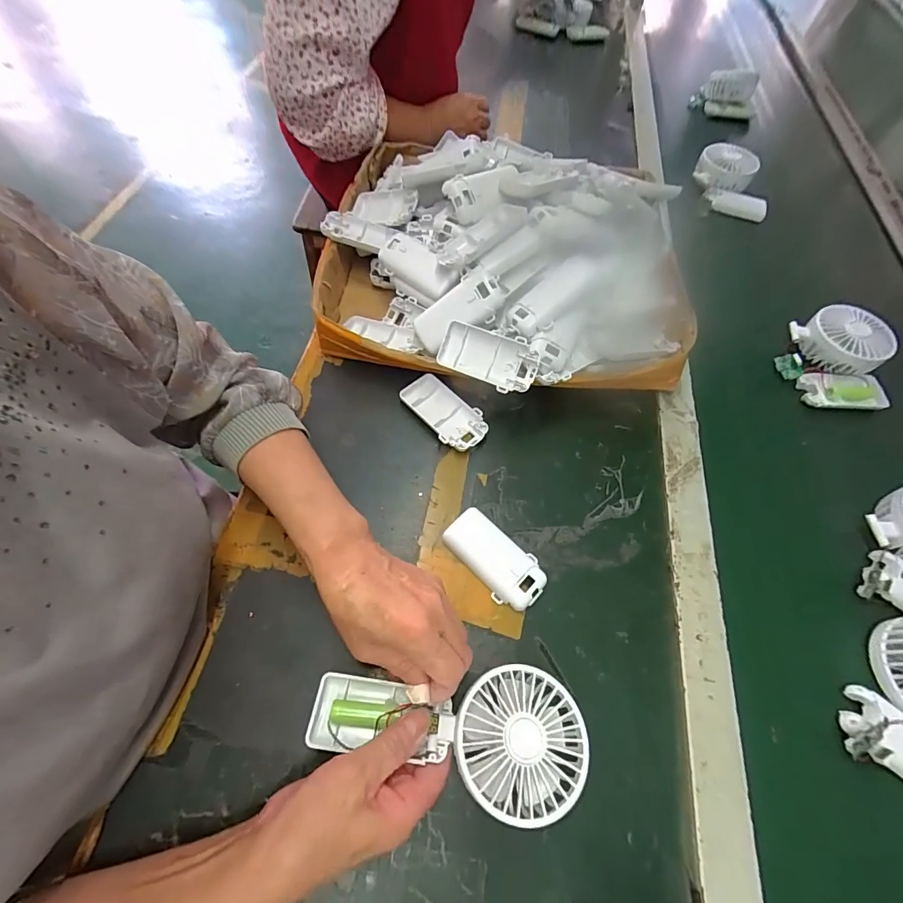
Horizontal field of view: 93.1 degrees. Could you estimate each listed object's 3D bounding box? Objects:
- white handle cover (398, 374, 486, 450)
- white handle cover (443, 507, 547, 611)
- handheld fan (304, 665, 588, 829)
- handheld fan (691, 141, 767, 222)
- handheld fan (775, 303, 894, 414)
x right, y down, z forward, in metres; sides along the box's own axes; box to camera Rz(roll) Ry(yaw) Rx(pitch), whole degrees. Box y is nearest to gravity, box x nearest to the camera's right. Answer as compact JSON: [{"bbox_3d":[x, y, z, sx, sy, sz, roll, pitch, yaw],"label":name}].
[{"bbox_3d":[-0.008,-0.041,0.448,0.048,0.016,0.096,-37,69,-21],"label":"white handle cover"},{"bbox_3d":[0.037,0.095,0.378,0.094,0.013,0.048,37,65,16],"label":"white handle cover"},{"bbox_3d":[-0.003,0.191,0.295,0.183,0.030,0.082,5,61,5],"label":"handheld fan"},{"bbox_3d":[0.443,-0.434,0.683,0.105,0.055,0.126,2,61,-2],"label":"handheld fan"},{"bbox_3d":[0.453,-0.112,0.507,0.110,0.049,0.126,15,61,5],"label":"handheld fan"}]

